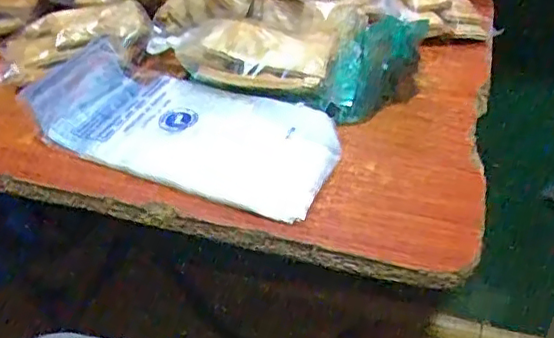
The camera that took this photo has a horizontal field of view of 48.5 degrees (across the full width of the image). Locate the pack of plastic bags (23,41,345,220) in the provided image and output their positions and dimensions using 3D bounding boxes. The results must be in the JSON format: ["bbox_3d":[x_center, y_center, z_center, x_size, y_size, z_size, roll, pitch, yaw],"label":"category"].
[{"bbox_3d":[-0.065,-0.033,0.435,0.213,0.028,0.100,16,42,17],"label":"pack of plastic bags"}]

